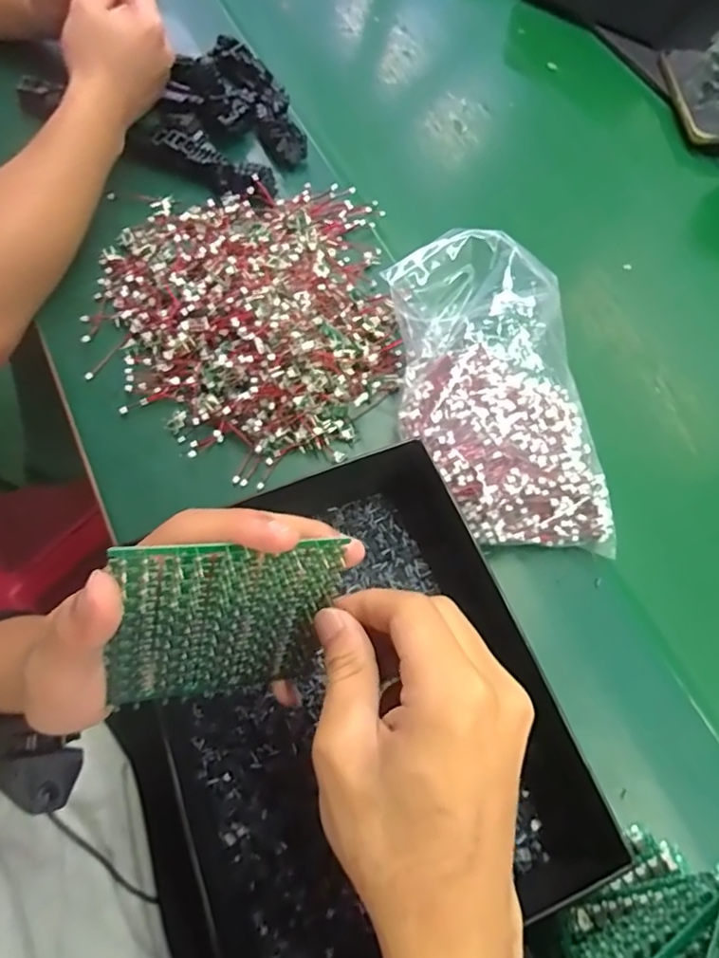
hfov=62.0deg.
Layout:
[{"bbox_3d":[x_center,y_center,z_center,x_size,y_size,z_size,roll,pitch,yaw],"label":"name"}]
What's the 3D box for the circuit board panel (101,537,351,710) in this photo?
[{"bbox_3d":[-0.053,0.059,0.239,0.085,0.078,0.004,1,34,-25],"label":"circuit board panel"}]

